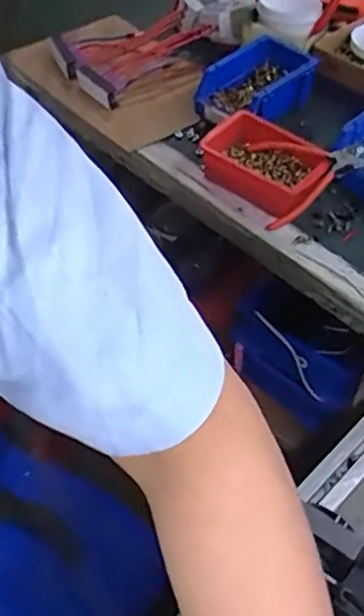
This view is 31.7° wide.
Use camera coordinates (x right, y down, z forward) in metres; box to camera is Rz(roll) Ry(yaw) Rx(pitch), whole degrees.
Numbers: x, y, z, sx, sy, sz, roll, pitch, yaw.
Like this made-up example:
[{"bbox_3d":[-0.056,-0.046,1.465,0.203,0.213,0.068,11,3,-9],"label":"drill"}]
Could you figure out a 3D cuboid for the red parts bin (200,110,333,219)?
[{"bbox_3d":[0.099,-0.183,0.825,0.171,0.049,0.106,35,61,24],"label":"red parts bin"}]

